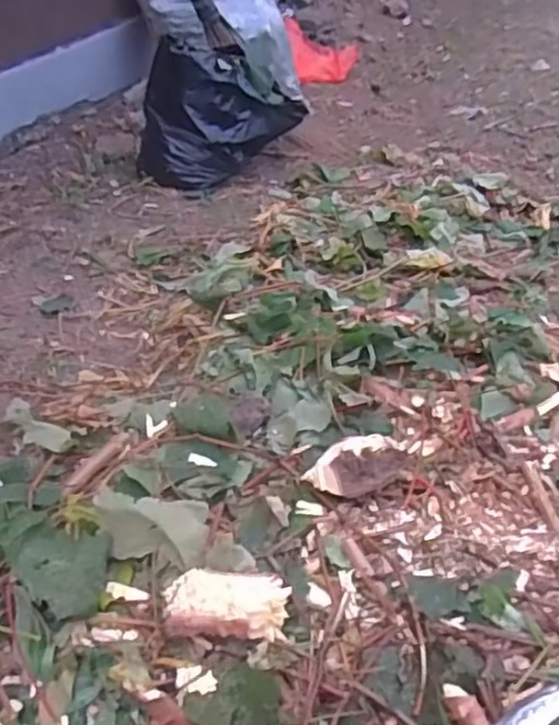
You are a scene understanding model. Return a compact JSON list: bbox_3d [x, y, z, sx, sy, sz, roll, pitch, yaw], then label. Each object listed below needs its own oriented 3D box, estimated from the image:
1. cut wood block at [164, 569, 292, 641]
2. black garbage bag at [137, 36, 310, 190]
[{"bbox_3d":[-0.056,0.263,0.763,0.132,0.048,0.068,0,36,-6],"label":"cut wood block"},{"bbox_3d":[-0.160,-0.625,1.823,0.399,0.292,0.228,11,37,11],"label":"black garbage bag"}]

